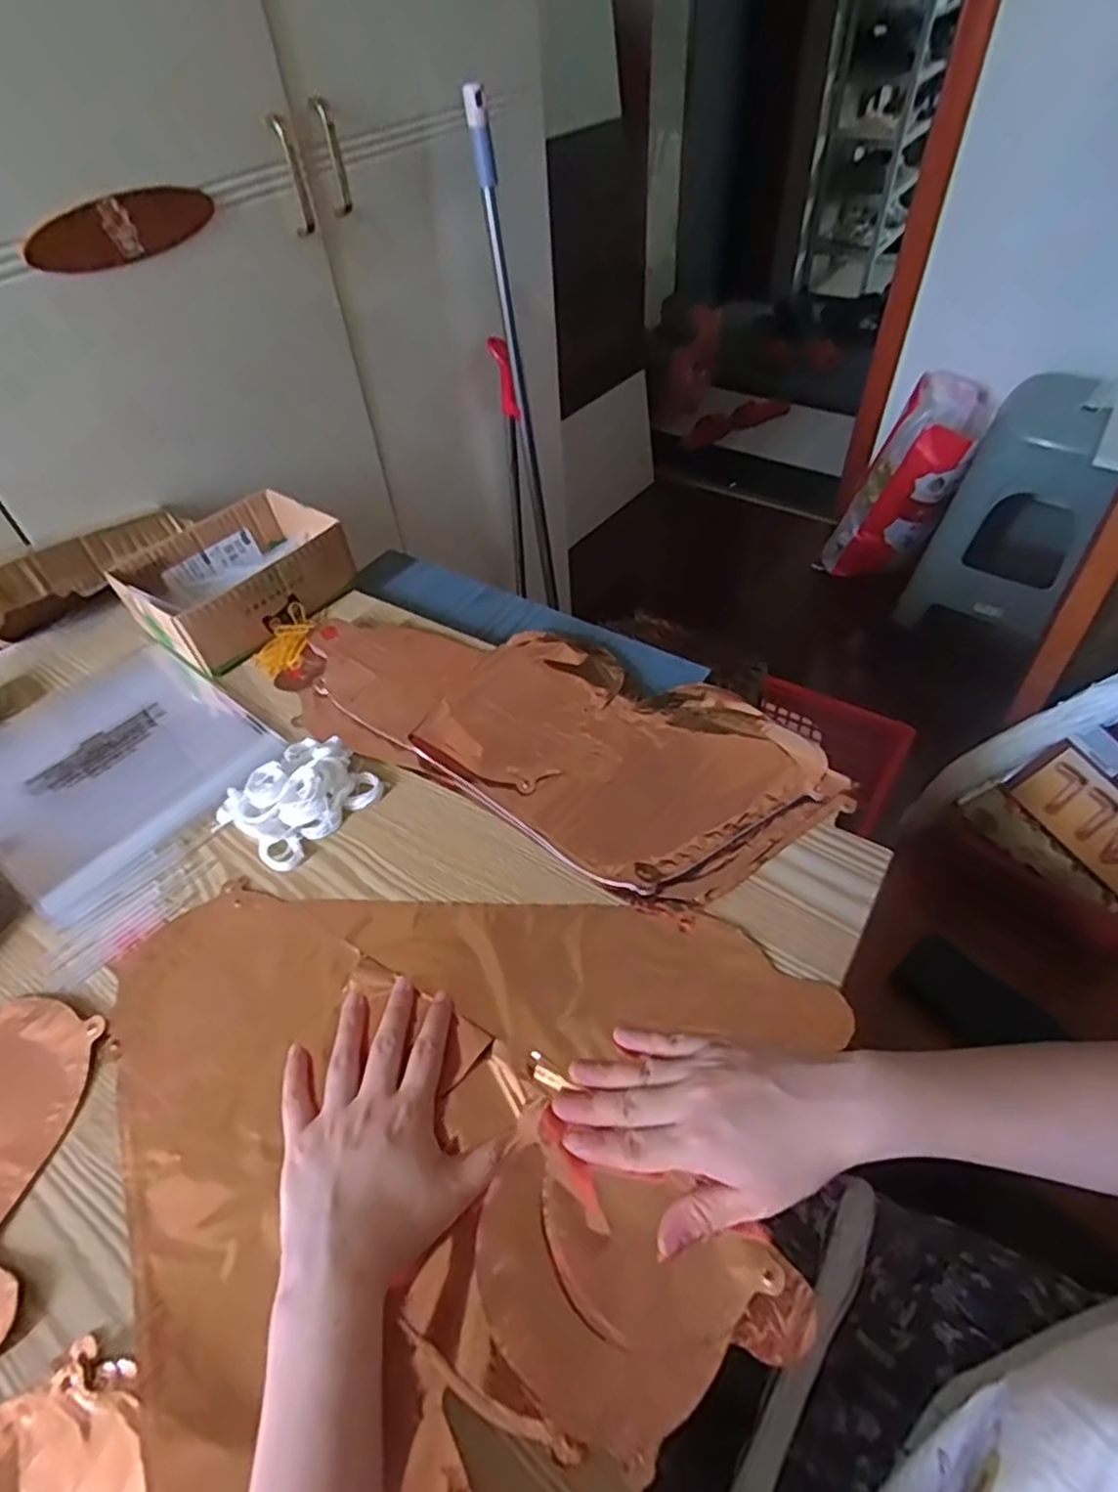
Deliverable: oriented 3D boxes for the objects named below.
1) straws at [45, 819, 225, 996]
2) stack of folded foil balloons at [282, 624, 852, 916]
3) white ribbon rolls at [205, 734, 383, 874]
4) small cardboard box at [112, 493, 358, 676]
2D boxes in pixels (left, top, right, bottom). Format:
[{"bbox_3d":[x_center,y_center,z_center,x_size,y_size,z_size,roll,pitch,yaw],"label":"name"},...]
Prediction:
[{"bbox_3d":[-0.294,0.107,0.491,0.062,0.004,0.132,26,55,24],"label":"straws"},{"bbox_3d":[-0.011,-0.029,0.573,0.444,0.035,0.214,25,55,24],"label":"stack of folded foil balloons"},{"bbox_3d":[-0.198,0.033,0.531,0.086,0.026,0.099,32,58,28],"label":"white ribbon rolls"},{"bbox_3d":[-0.308,-0.161,0.678,0.139,0.067,0.182,29,57,26],"label":"small cardboard box"}]

